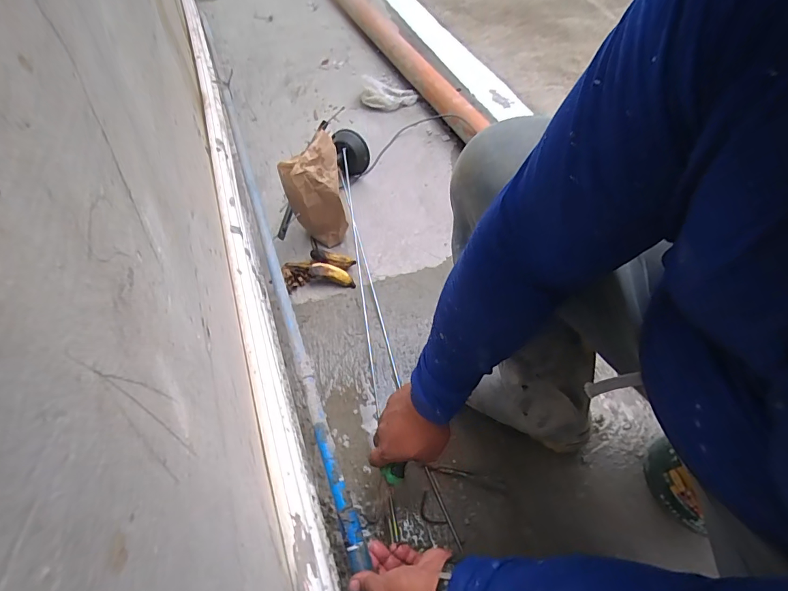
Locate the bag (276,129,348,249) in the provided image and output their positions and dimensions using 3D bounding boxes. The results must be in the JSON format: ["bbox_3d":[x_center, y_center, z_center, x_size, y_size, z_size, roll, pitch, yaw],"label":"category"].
[{"bbox_3d":[-0.175,-0.213,0.914,0.126,0.235,0.099,-12,55,-13],"label":"bag"}]

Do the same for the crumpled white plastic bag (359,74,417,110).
[{"bbox_3d":[-0.014,-0.668,1.364,0.186,0.045,0.137,2,53,-3],"label":"crumpled white plastic bag"}]

